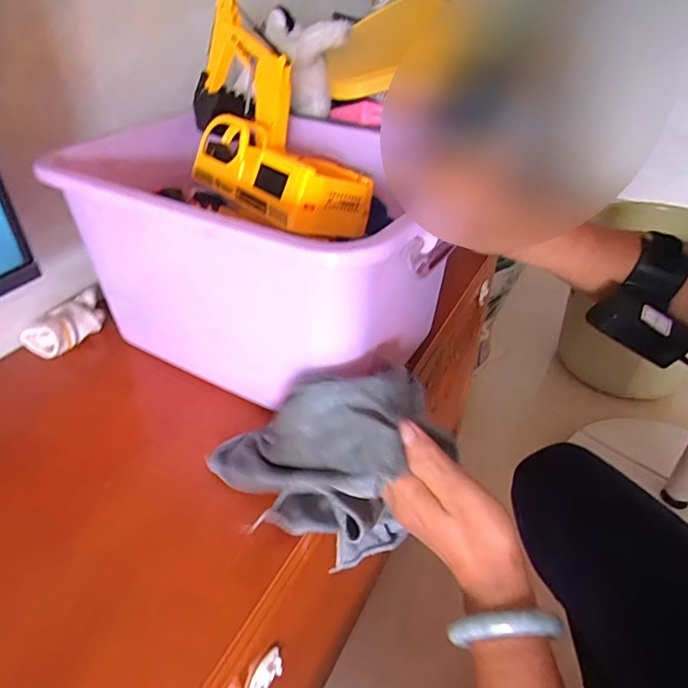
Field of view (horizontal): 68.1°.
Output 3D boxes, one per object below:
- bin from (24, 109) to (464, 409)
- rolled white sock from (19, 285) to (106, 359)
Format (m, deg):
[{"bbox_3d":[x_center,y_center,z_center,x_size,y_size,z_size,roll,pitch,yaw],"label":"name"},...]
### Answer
[{"bbox_3d":[-0.076,-0.085,0.479,0.326,0.176,0.252,14,39,17],"label":"bin"},{"bbox_3d":[-0.284,-0.022,0.525,0.040,0.034,0.082,26,44,30],"label":"rolled white sock"}]

